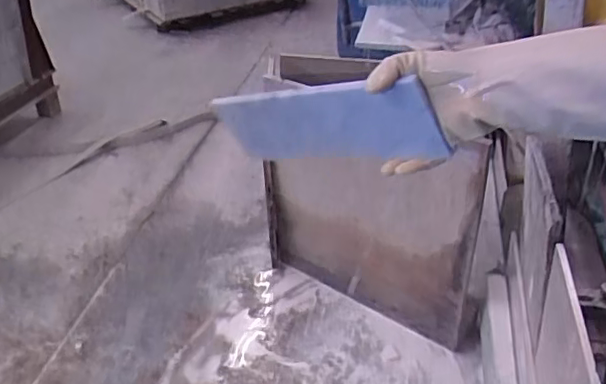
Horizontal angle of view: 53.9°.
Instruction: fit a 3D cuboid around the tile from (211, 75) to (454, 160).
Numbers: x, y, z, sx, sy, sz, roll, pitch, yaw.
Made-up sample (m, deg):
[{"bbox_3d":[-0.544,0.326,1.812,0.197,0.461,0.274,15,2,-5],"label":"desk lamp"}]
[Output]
[{"bbox_3d":[0.015,-0.074,0.657,0.302,0.097,0.013,2,48,45],"label":"tile"}]

